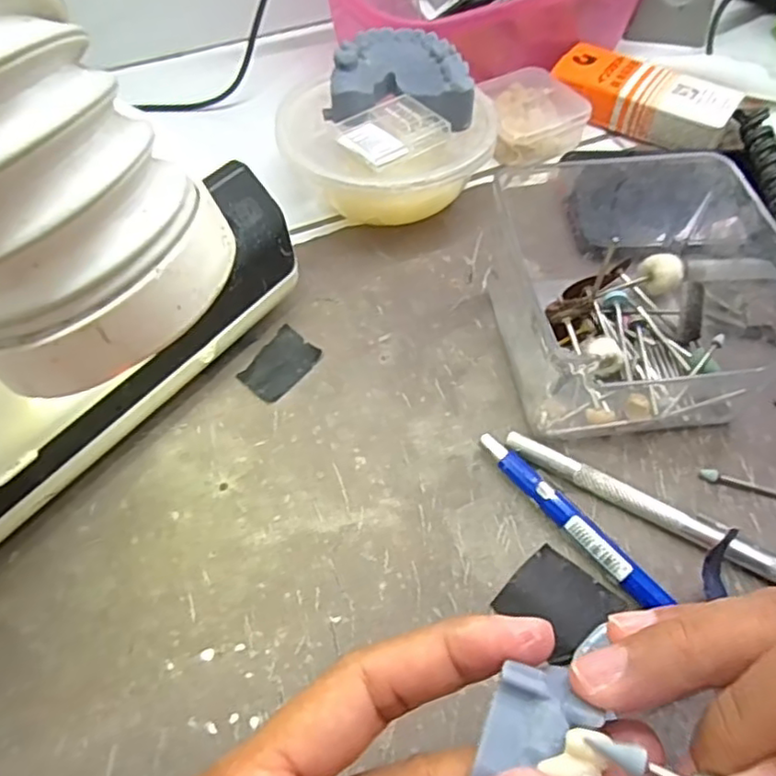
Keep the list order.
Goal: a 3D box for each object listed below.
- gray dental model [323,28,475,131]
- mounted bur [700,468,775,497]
[{"bbox_3d":[0.006,-0.149,0.307,0.064,0.020,0.054,1,55,1],"label":"gray dental model"},{"bbox_3d":[0.138,0.036,0.240,0.041,0.004,0.005,14,56,9],"label":"mounted bur"}]

